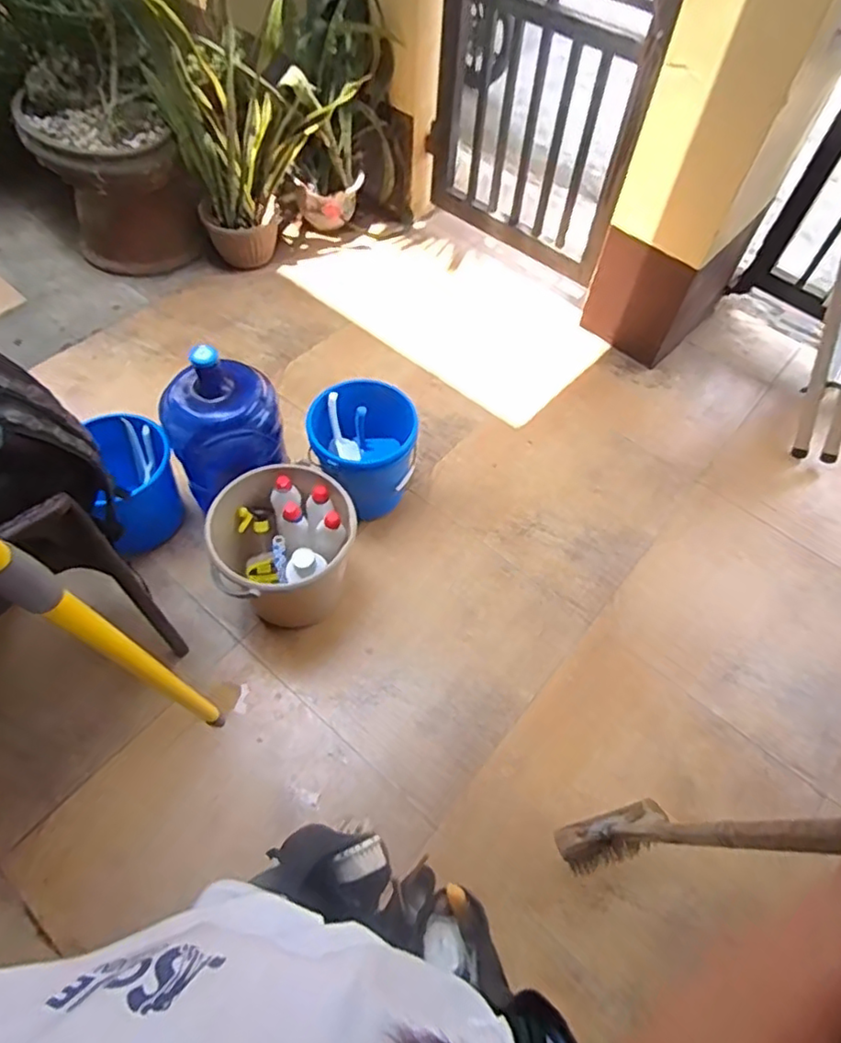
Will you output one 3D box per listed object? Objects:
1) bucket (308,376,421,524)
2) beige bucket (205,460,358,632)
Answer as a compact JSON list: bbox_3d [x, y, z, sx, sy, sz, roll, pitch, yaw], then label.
[{"bbox_3d":[-0.141,-0.157,1.528,0.254,0.265,0.281,1,59,-2],"label":"bucket"},{"bbox_3d":[-0.301,0.073,1.390,0.313,0.264,0.281,-39,68,-22],"label":"beige bucket"}]

